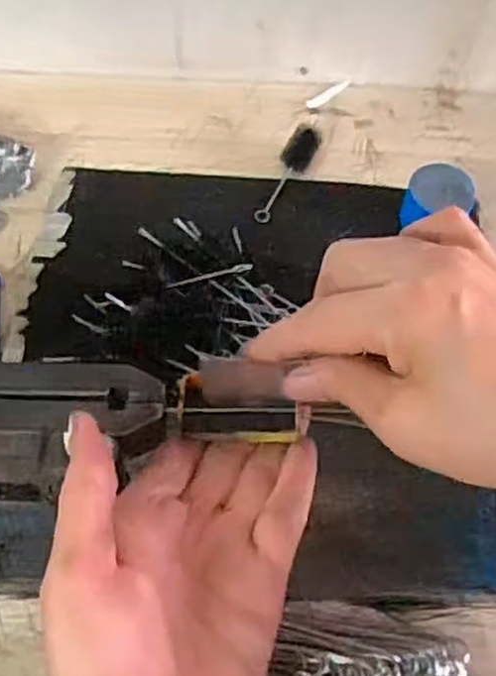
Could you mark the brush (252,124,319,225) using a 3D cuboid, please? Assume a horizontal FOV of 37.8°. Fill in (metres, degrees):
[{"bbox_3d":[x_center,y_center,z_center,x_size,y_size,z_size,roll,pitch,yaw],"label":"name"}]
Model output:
[{"bbox_3d":[0.033,-0.132,0.569,0.022,0.026,0.104,20,61,10],"label":"brush"}]

